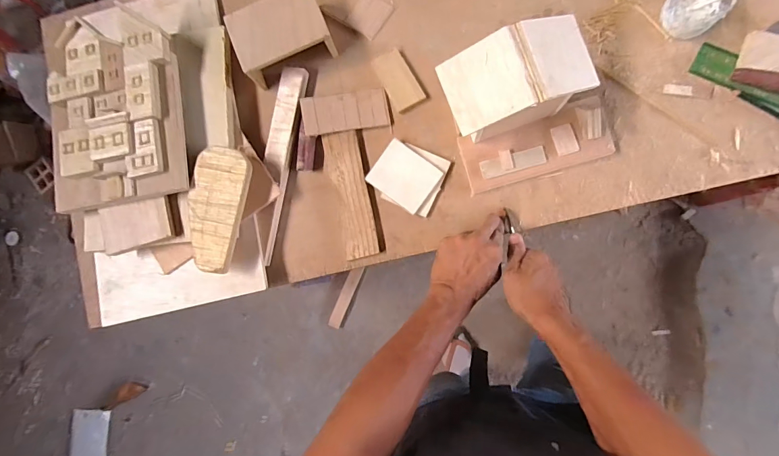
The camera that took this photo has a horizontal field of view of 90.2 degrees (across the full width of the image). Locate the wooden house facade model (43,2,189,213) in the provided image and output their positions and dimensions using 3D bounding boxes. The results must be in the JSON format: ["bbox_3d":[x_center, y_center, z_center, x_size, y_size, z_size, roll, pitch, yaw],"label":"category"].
[{"bbox_3d":[-0.388,-0.173,0.546,0.185,0.038,0.279,-9,83,6],"label":"wooden house facade model"}]

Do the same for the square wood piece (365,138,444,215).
[{"bbox_3d":[0.021,-0.073,0.556,0.088,0.010,0.073,38,90,9],"label":"square wood piece"}]

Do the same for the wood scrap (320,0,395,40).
[{"bbox_3d":[-0.050,-0.336,0.591,0.101,0.004,0.060,33,89,9],"label":"wood scrap"}]

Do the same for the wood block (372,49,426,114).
[{"bbox_3d":[0.012,-0.217,0.569,0.044,0.005,0.089,-31,81,3],"label":"wood block"}]

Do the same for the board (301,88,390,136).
[{"bbox_3d":[-0.065,-0.170,0.569,0.123,0.004,0.056,-9,90,-4],"label":"board"}]

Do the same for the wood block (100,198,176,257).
[{"bbox_3d":[-0.357,-0.004,0.544,0.099,0.012,0.063,-16,85,5],"label":"wood block"}]

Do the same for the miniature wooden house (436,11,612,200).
[{"bbox_3d":[0.180,-0.149,0.470,0.206,0.138,0.147,-18,82,5],"label":"miniature wooden house"}]

